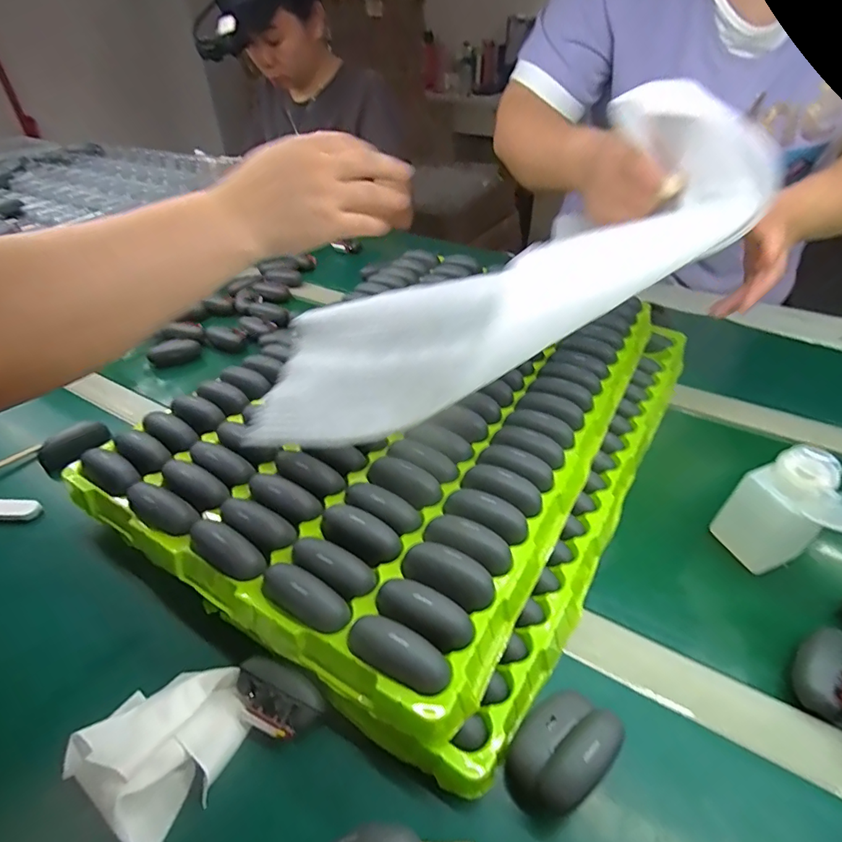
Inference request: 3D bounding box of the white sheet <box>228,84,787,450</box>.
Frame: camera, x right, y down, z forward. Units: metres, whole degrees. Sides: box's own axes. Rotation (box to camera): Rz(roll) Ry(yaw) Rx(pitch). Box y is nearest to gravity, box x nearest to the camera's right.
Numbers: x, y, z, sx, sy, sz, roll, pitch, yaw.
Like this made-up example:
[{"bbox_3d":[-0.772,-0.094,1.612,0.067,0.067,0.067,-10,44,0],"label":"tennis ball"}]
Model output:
[{"bbox_3d":[0.065,-0.110,0.404,0.462,0.068,0.170,-25,40,9],"label":"white sheet"}]

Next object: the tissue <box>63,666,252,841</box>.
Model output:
[{"bbox_3d":[-0.162,0.200,0.306,0.086,0.028,0.092,24,46,27],"label":"tissue"}]

